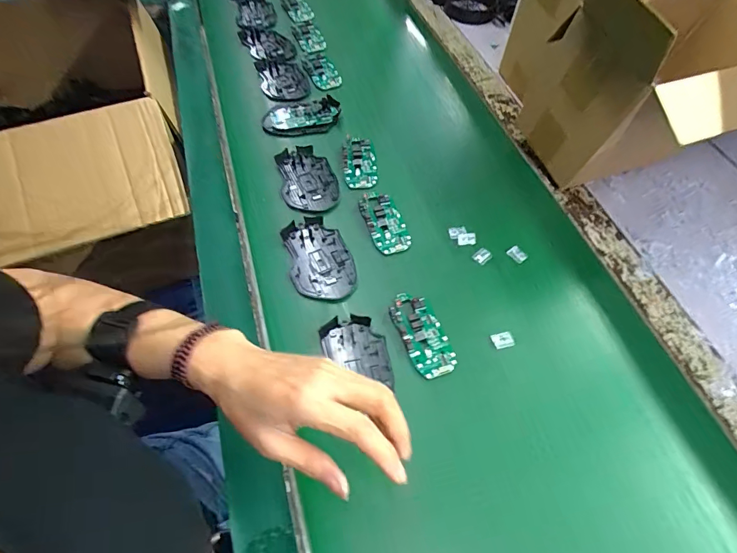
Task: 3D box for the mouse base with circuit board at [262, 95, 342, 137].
[{"bbox_3d":[-0.094,-0.229,0.604,0.111,0.025,0.059,-13,60,-9],"label":"mouse base with circuit board"}]

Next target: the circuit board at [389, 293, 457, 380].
[{"bbox_3d":[0.057,0.059,0.449,0.046,0.009,0.097,-20,62,-13],"label":"circuit board"}]

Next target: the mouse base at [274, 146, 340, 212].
[{"bbox_3d":[-0.079,-0.129,0.549,0.071,0.017,0.102,-11,60,-8],"label":"mouse base"}]

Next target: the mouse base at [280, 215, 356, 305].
[{"bbox_3d":[-0.057,-0.022,0.492,0.071,0.016,0.114,-14,61,-10],"label":"mouse base"}]

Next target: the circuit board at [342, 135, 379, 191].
[{"bbox_3d":[-0.012,-0.159,0.569,0.046,0.016,0.081,-4,59,-4],"label":"circuit board"}]

